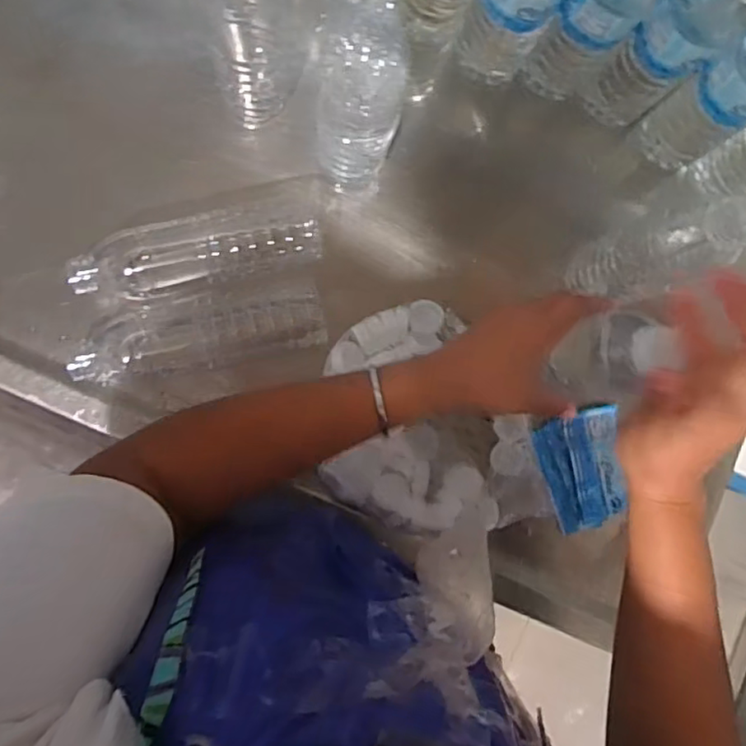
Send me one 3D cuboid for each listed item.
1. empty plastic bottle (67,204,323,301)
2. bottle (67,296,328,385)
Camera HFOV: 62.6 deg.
[{"bbox_3d":[-0.147,-0.104,0.515,0.203,0.059,0.063,-12,89,-8],"label":"empty plastic bottle"},{"bbox_3d":[-0.143,-0.033,0.510,0.202,0.055,0.056,-9,88,-8],"label":"bottle"}]

